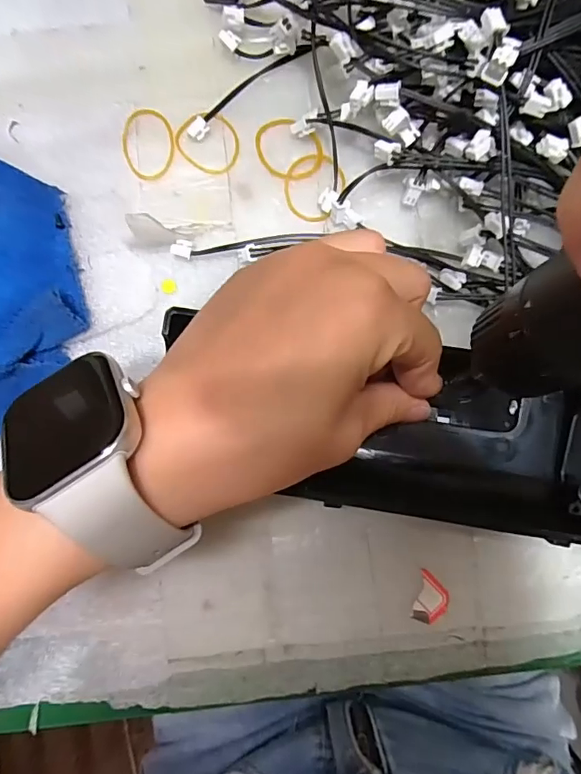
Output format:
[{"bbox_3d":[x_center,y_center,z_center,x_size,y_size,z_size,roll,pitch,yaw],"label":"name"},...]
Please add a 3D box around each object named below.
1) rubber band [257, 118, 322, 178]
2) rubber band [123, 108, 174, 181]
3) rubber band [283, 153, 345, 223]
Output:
[{"bbox_3d":[-0.001,-0.111,0.224,0.034,0.006,0.025,38,86,4],"label":"rubber band"},{"bbox_3d":[-0.067,-0.115,0.228,0.024,0.004,0.035,-6,84,1],"label":"rubber band"},{"bbox_3d":[0.011,-0.093,0.223,0.027,0.004,0.030,29,85,3],"label":"rubber band"}]

